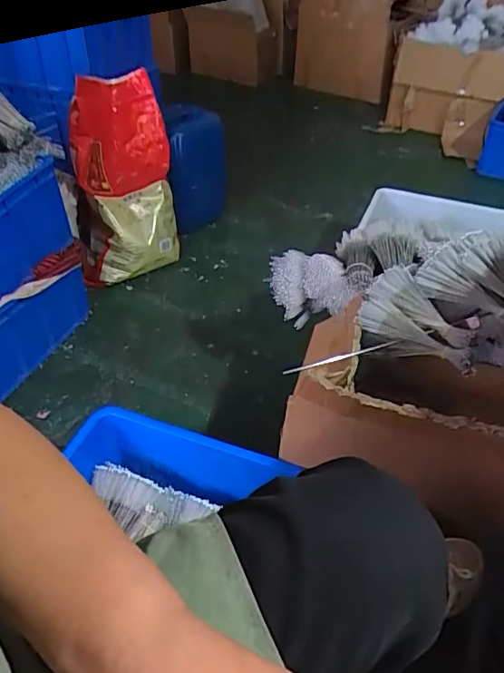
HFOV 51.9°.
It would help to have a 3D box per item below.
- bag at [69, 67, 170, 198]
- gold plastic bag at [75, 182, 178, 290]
[{"bbox_3d":[-0.387,-0.574,1.498,0.279,0.343,0.130,-13,43,-17],"label":"bag"},{"bbox_3d":[-0.381,-0.307,1.609,0.303,0.265,0.123,-7,42,-10],"label":"gold plastic bag"}]

